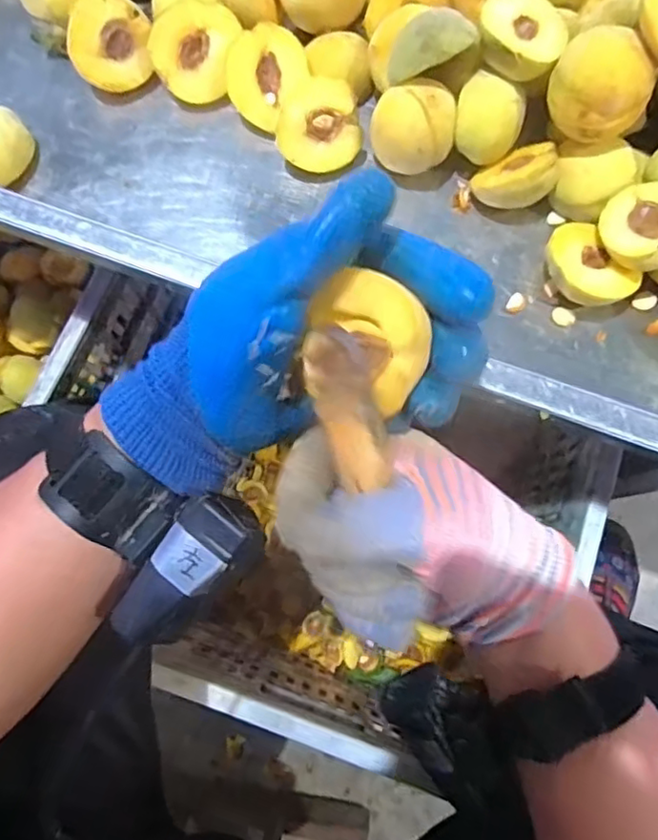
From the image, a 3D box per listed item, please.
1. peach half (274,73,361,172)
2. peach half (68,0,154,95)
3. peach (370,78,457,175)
[{"bbox_3d":[-0.010,-0.201,0.415,0.055,0.028,0.056,-16,116,-13],"label":"peach half"},{"bbox_3d":[-0.152,-0.260,0.420,0.055,0.025,0.055,-25,121,-15],"label":"peach half"},{"bbox_3d":[0.055,-0.189,0.401,0.051,0.053,0.040,2,77,1],"label":"peach"}]

